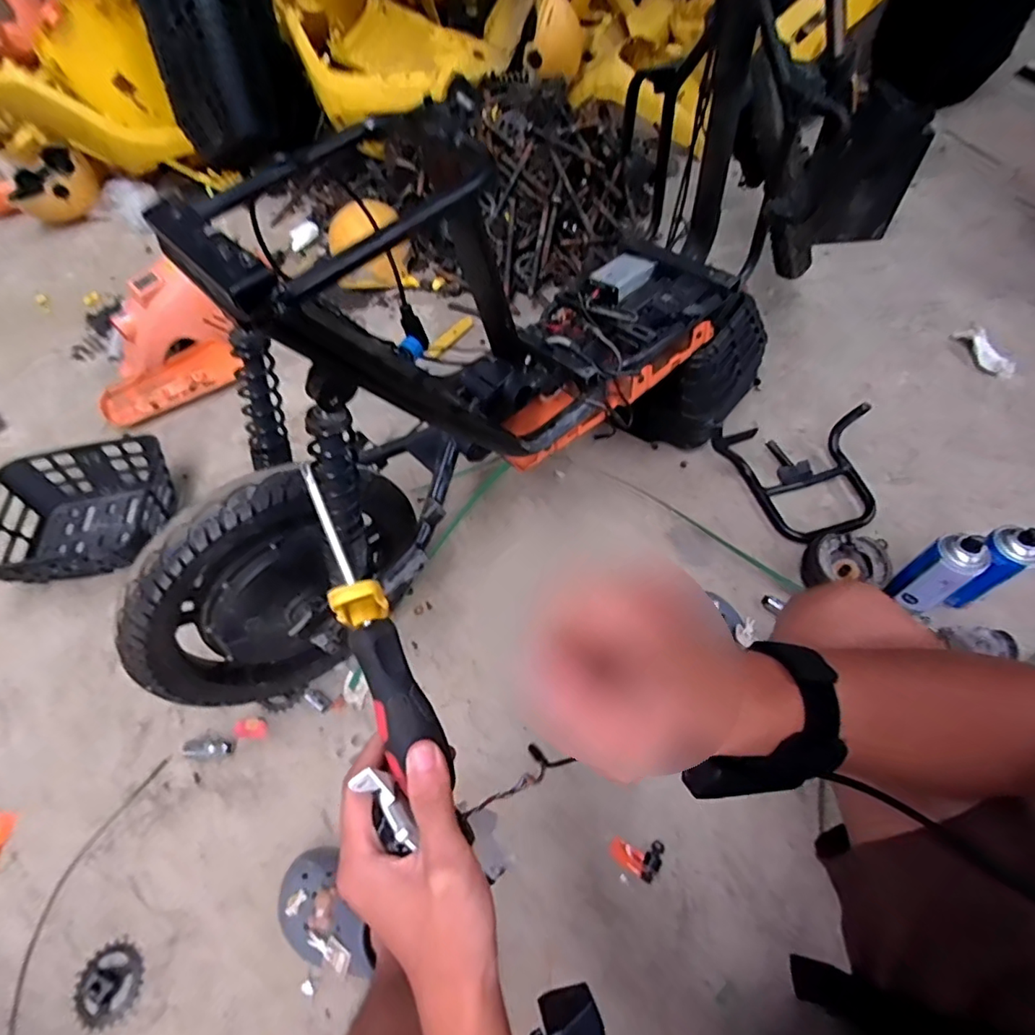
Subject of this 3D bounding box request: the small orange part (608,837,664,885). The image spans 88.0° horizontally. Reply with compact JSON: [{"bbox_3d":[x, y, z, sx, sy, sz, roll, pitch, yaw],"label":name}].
[{"bbox_3d":[0.157,0.435,0.701,0.060,0.019,0.048,30,65,20],"label":"small orange part"}]

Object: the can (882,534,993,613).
[{"bbox_3d":[0.617,0.078,0.784,0.059,0.147,0.063,-2,58,4],"label":"can"}]

